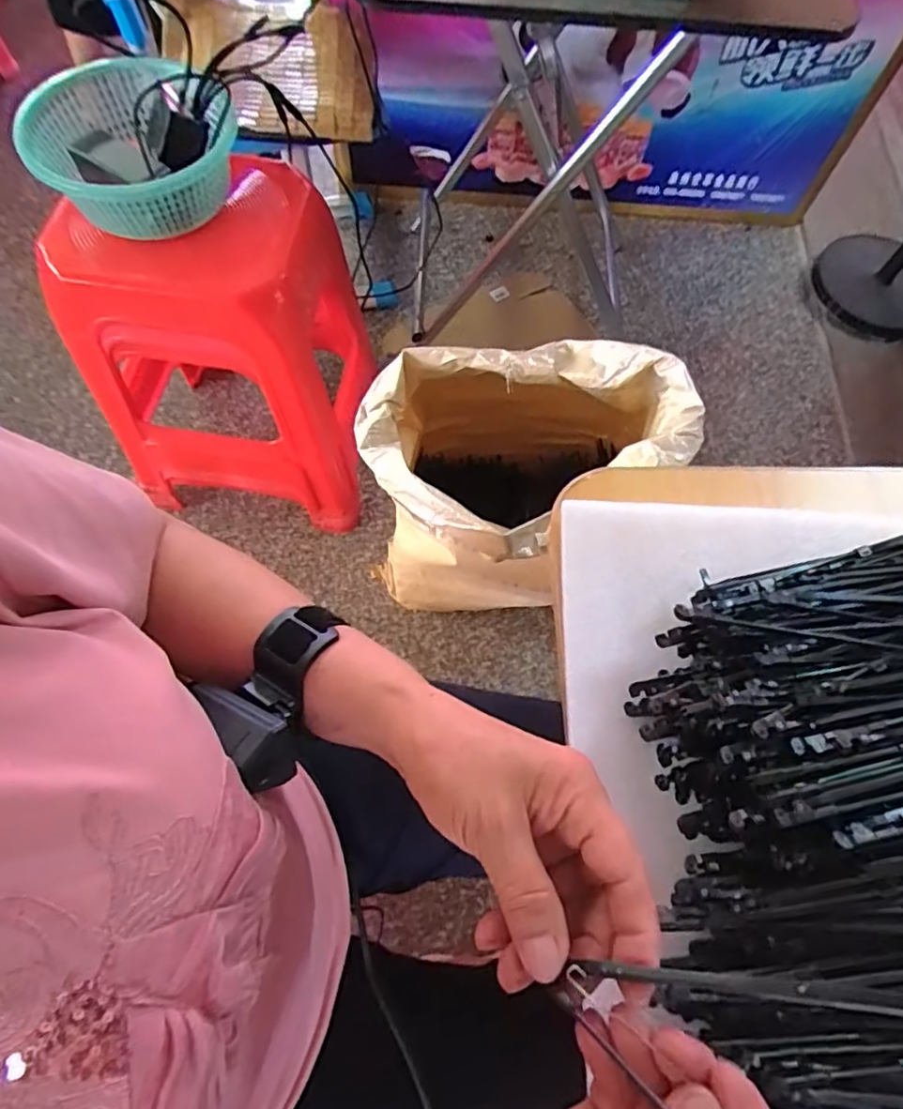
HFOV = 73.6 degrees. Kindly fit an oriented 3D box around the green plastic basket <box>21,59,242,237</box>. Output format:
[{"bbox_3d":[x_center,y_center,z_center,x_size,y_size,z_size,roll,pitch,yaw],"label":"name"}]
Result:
[{"bbox_3d":[-0.381,-0.505,0.742,0.236,0.088,0.262,-4,67,-4],"label":"green plastic basket"}]

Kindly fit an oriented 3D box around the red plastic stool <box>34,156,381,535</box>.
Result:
[{"bbox_3d":[-0.341,-0.311,0.974,0.362,0.485,0.320,3,67,-1],"label":"red plastic stool"}]

